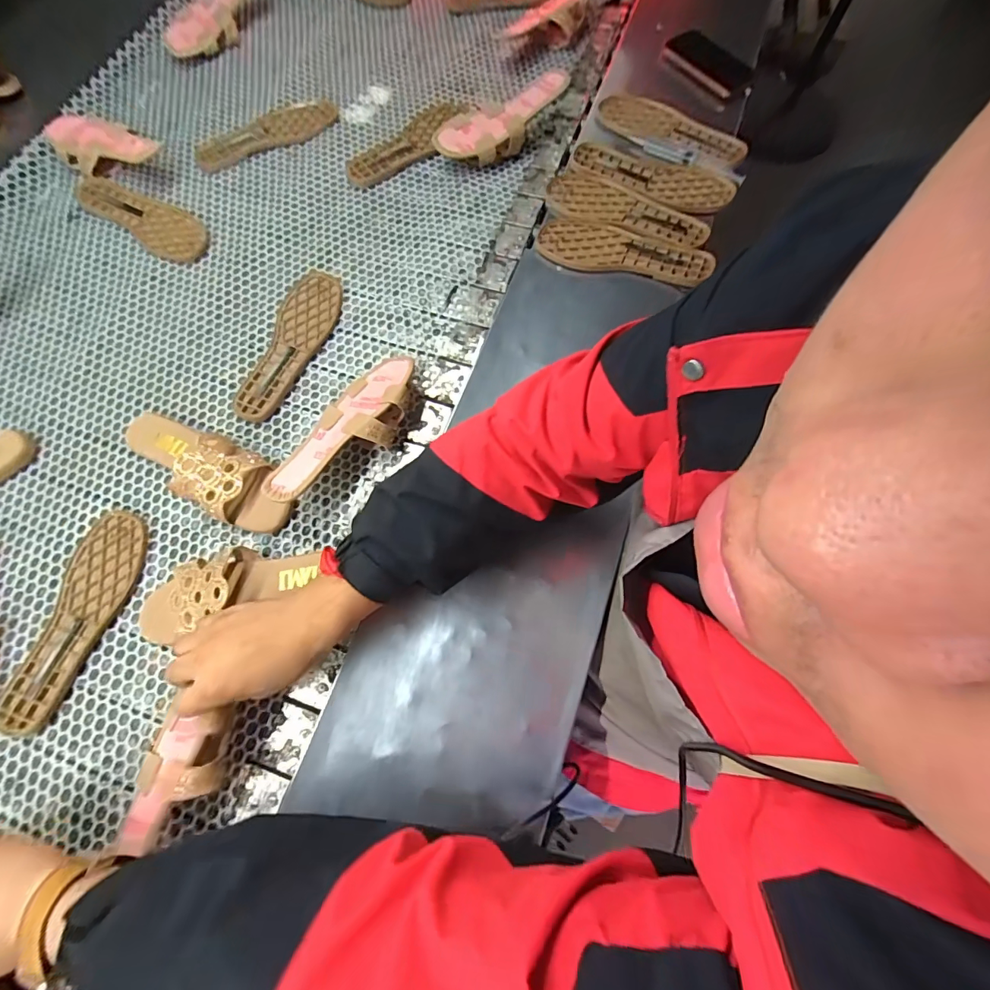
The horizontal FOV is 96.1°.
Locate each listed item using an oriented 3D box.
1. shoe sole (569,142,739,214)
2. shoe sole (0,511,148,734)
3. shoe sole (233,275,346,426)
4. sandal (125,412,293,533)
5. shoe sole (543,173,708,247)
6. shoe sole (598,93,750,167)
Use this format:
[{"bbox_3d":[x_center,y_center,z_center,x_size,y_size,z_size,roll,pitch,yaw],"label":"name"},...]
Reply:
[{"bbox_3d":[0.233,-0.472,0.664,0.236,0.015,0.075,20,75,8],"label":"shoe sole"},{"bbox_3d":[-0.484,0.140,0.516,0.082,0.012,0.244,11,71,4],"label":"shoe sole"},{"bbox_3d":[-0.285,-0.215,0.630,0.082,0.010,0.251,13,71,5],"label":"shoe sole"},{"bbox_3d":[-0.363,-0.039,0.546,0.246,0.065,0.091,29,74,10],"label":"sandal"},{"bbox_3d":[0.190,-0.415,0.653,0.240,0.017,0.073,25,72,9],"label":"shoe sole"},{"bbox_3d":[0.272,-0.565,0.690,0.232,0.017,0.079,35,74,12],"label":"shoe sole"}]

